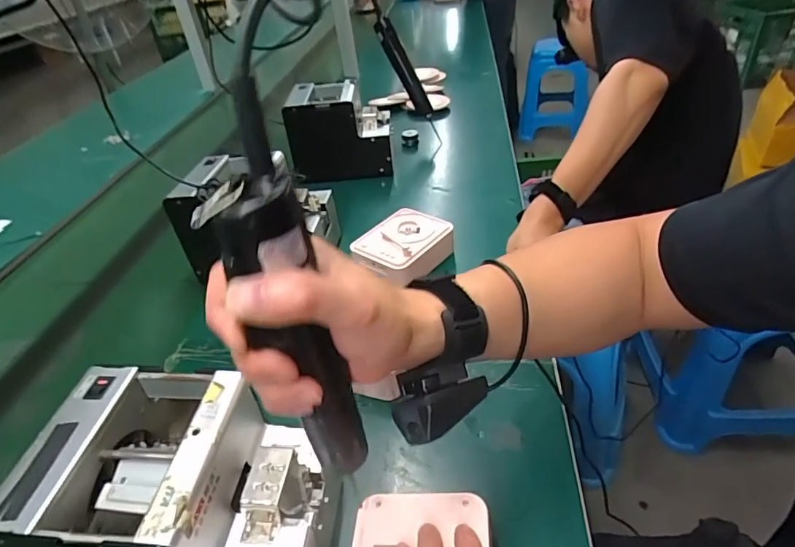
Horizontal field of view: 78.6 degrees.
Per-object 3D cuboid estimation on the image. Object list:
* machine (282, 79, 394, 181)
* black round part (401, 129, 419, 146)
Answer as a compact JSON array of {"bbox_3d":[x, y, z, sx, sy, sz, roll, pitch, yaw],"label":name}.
[{"bbox_3d":[-0.108,-0.263,0.918,0.185,0.153,0.133,-11,38,-5],"label":"machine"},{"bbox_3d":[0.027,-0.285,1.031,0.034,0.028,0.040,-3,38,6],"label":"black round part"}]

